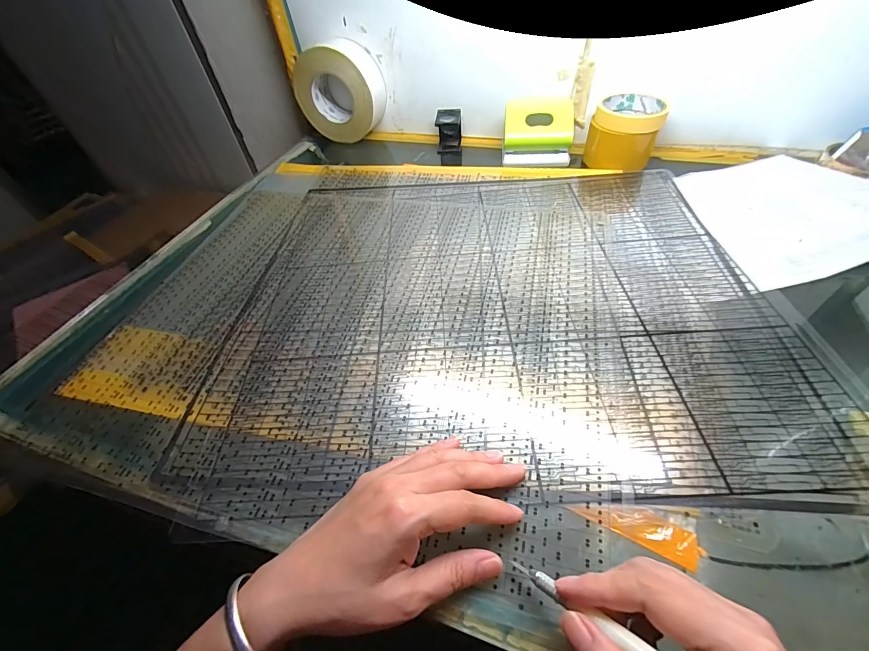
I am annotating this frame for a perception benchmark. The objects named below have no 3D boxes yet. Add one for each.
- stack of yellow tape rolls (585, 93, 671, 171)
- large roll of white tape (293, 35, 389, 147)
[{"bbox_3d":[0.269,-0.276,0.523,0.089,0.068,0.089,14,52,18],"label":"stack of yellow tape rolls"},{"bbox_3d":[-0.161,-0.397,0.630,0.143,0.134,0.065,10,51,15],"label":"large roll of white tape"}]

